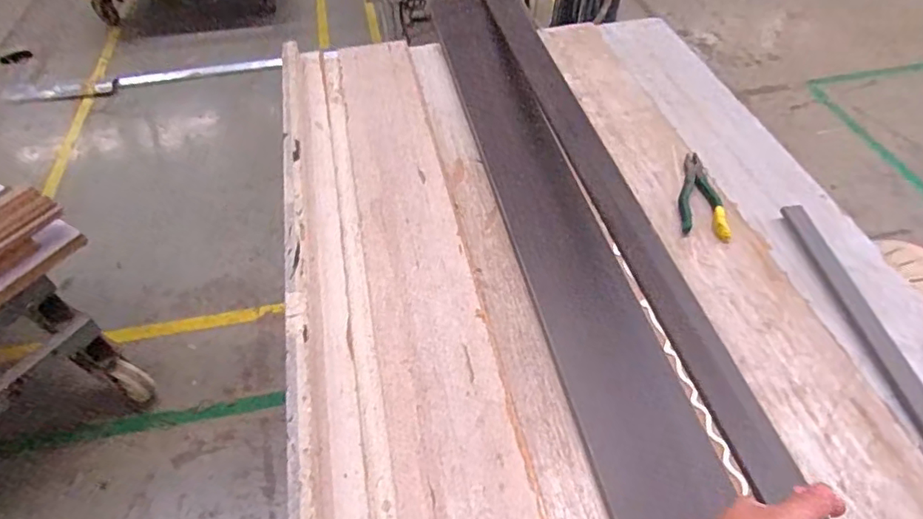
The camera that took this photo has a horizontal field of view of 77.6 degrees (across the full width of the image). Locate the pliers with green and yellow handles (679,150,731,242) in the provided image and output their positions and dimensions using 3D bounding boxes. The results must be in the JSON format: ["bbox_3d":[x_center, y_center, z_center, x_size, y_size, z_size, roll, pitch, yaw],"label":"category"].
[{"bbox_3d":[0.388,-0.118,0.951,0.076,0.026,0.201,2,49,4],"label":"pliers with green and yellow handles"}]

